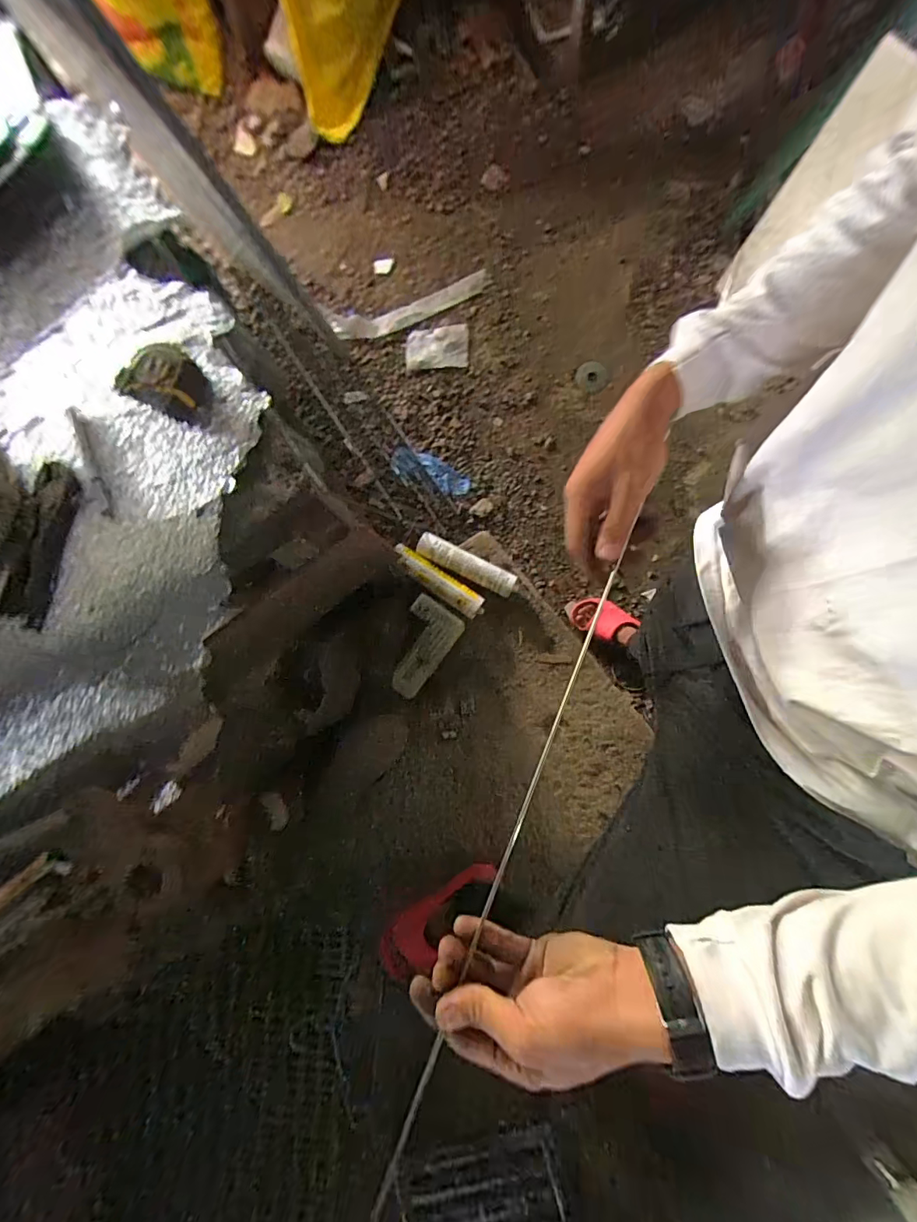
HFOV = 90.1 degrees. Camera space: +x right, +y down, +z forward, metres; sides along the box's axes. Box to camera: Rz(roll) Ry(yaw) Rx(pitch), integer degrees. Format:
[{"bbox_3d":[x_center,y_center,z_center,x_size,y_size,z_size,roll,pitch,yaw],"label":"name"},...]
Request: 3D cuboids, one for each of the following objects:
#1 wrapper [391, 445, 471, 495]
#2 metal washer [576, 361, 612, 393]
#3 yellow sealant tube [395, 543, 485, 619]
[{"bbox_3d":[-0.087,-0.430,1.422,0.248,0.023,0.105,20,85,7],"label":"wrapper"},{"bbox_3d":[0.430,-0.742,1.458,0.110,0.008,0.097,12,91,-1],"label":"metal washer"},{"bbox_3d":[-0.043,-0.060,0.959,0.220,0.056,0.054,33,87,8],"label":"yellow sealant tube"}]

